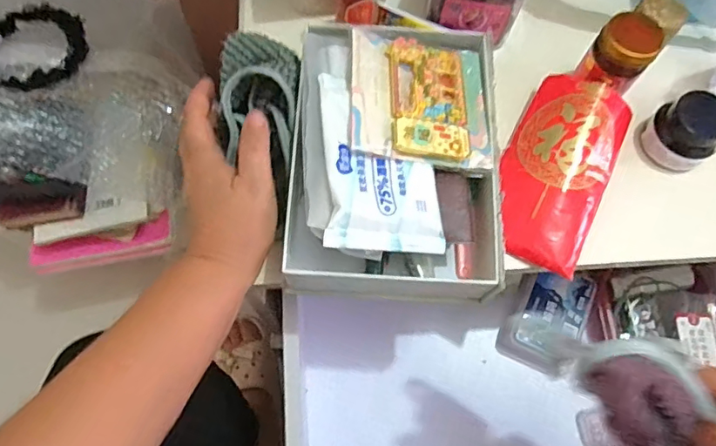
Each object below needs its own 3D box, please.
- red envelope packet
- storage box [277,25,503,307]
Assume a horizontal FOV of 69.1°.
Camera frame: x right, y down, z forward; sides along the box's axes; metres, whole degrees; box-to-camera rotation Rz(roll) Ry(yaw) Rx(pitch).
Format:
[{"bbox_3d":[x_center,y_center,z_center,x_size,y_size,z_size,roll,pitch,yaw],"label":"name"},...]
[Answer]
[{"bbox_3d":[0.153,-0.044,0.393,0.075,0.028,0.154,25,71,7],"label":"red envelope packet"},{"bbox_3d":[0.027,-0.049,0.368,0.141,0.059,0.194,4,70,-1],"label":"storage box"}]

